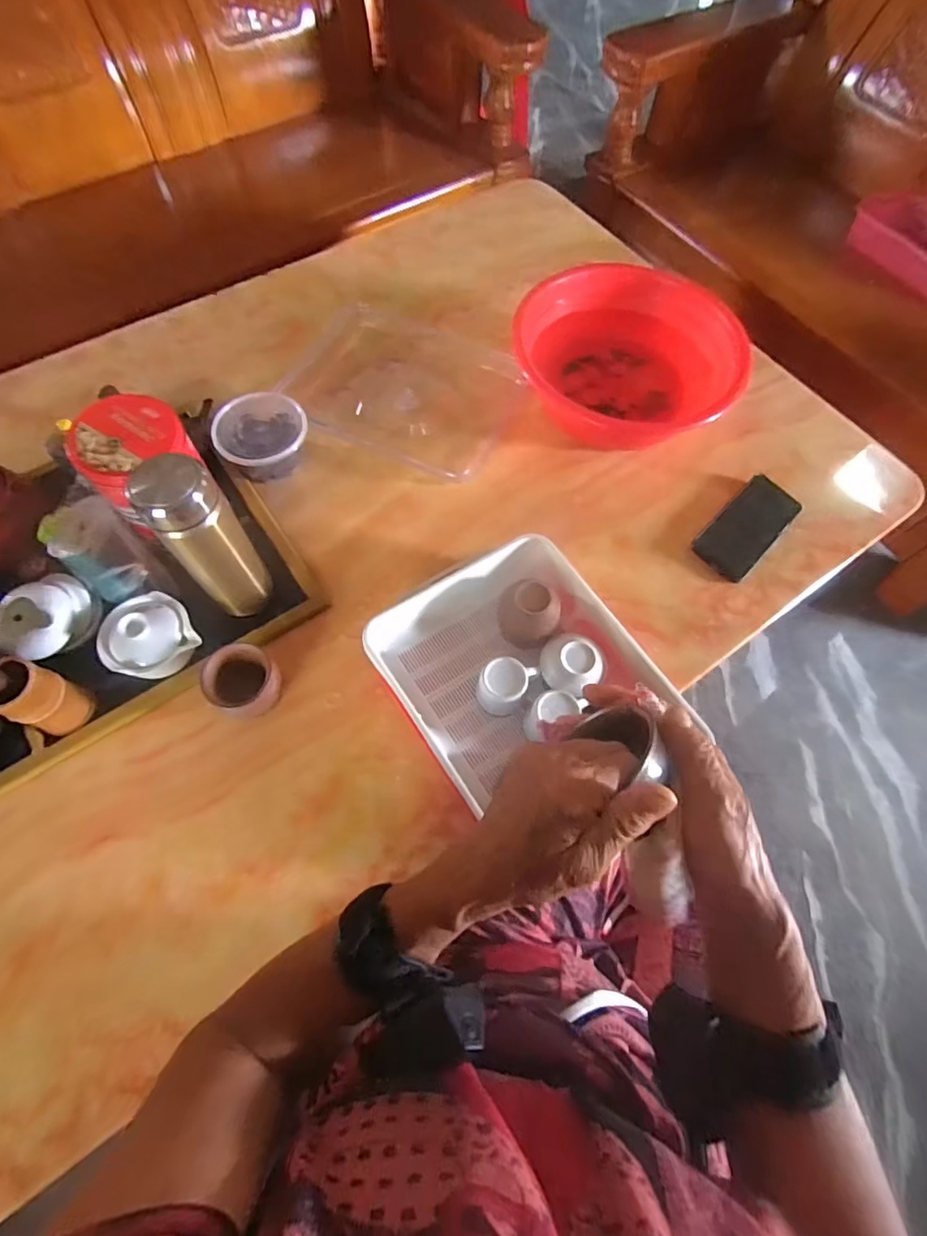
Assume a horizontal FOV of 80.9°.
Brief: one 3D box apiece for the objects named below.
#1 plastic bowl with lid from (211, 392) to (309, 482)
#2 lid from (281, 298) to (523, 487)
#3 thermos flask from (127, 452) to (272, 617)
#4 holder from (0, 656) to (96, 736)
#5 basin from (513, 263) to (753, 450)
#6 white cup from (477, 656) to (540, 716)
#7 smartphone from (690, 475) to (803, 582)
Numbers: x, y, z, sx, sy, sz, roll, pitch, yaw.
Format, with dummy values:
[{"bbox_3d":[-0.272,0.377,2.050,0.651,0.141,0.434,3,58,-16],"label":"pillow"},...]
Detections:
[{"bbox_3d":[-0.250,-0.225,0.675,0.105,0.055,0.102,1,66,-2],"label":"plastic bowl with lid"},{"bbox_3d":[-0.080,-0.327,0.756,0.296,0.012,0.239,23,67,8],"label":"lid"},{"bbox_3d":[-0.246,-0.074,0.534,0.062,0.184,0.059,-32,71,-15],"label":"thermos flask"},{"bbox_3d":[-0.389,0.077,0.504,0.043,0.092,0.048,22,67,7],"label":"holder"},{"bbox_3d":[0.198,-0.337,0.725,0.260,0.109,0.259,1,66,-2],"label":"basin"},{"bbox_3d":[0.041,0.073,0.565,0.050,0.055,0.050,1,66,-2],"label":"white cup"},{"bbox_3d":[0.359,-0.115,0.688,0.072,0.009,0.149,41,76,17],"label":"smartphone"}]

